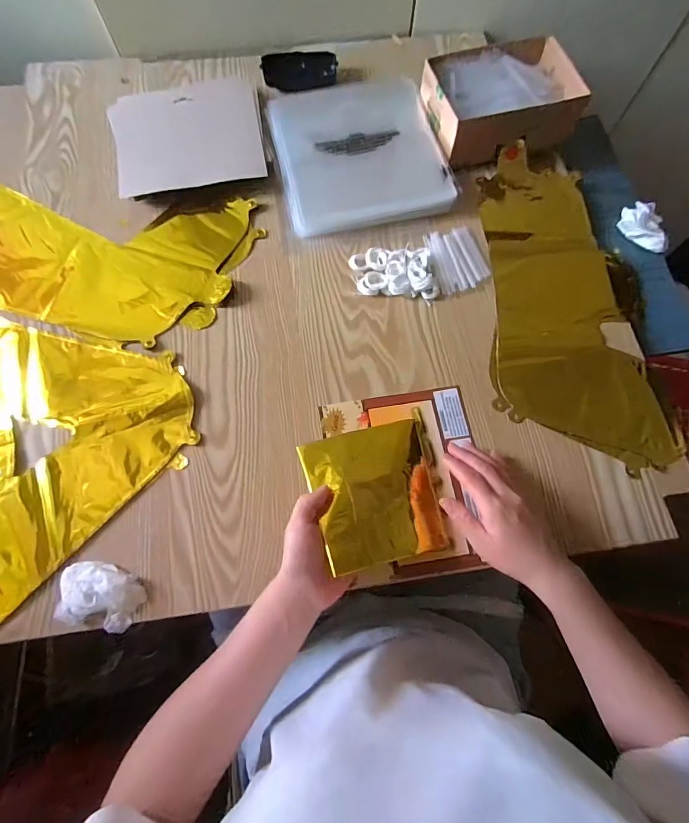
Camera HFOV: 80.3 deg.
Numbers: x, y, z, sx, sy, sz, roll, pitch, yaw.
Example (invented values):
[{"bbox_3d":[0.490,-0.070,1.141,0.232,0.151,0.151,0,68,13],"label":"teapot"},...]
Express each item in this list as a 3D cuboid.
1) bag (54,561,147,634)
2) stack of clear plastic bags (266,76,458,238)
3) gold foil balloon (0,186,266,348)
[{"bbox_3d":[-0.235,0.176,0.390,0.078,0.018,0.055,12,72,4],"label":"bag"},{"bbox_3d":[0.015,-0.358,0.559,0.212,0.025,0.236,-13,72,-3],"label":"stack of clear plastic bags"},{"bbox_3d":[-0.326,-0.209,0.528,0.383,0.013,0.220,16,73,6],"label":"gold foil balloon"}]

